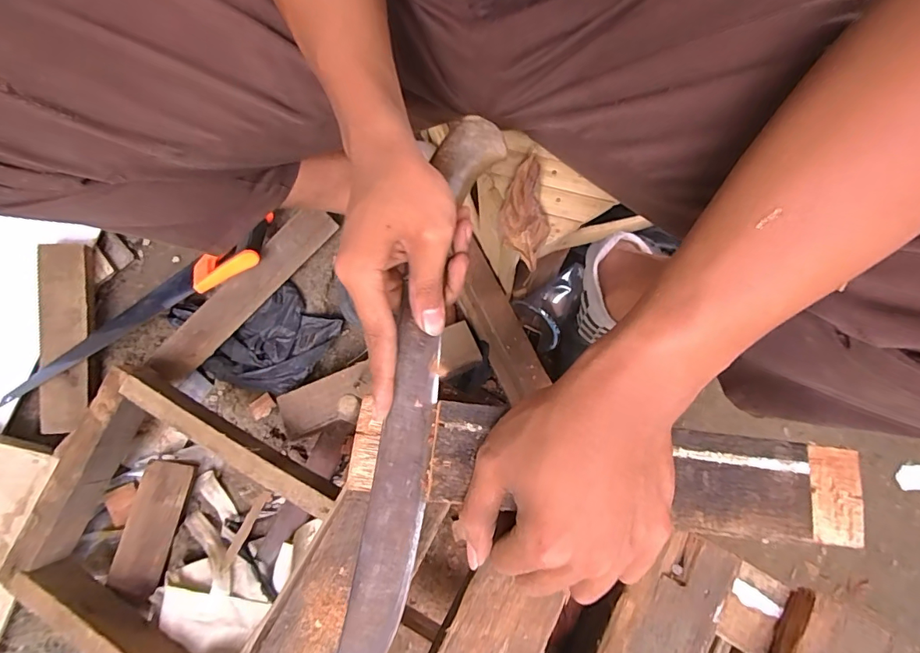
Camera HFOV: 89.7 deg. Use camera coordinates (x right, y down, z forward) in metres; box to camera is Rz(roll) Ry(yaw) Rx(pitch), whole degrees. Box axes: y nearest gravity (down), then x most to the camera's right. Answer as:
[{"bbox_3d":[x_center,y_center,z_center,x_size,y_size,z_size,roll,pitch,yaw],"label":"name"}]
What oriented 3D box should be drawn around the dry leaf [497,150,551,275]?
[{"bbox_3d":[0.062,-0.112,0.457,0.044,0.015,0.103,-2,95,-1],"label":"dry leaf"}]

